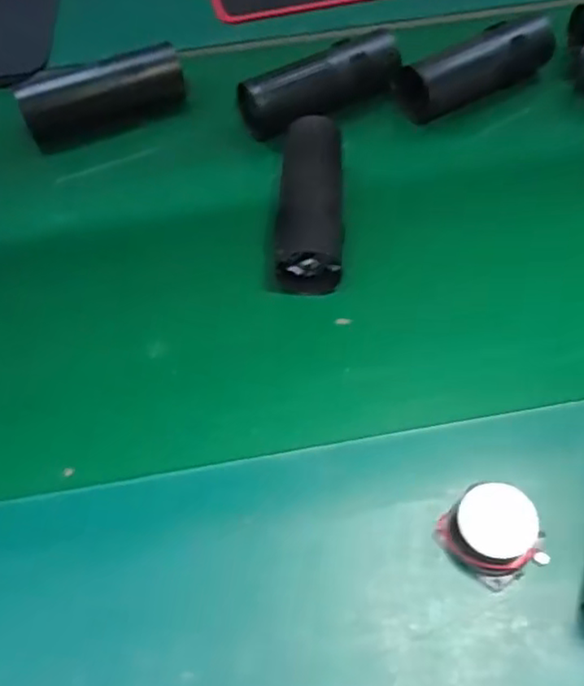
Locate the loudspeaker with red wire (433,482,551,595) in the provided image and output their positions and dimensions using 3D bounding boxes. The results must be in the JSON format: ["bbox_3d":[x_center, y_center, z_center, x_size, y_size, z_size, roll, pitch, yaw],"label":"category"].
[{"bbox_3d":[0.121,0.115,0.387,0.047,0.035,0.055,-35,59,-18],"label":"loudspeaker with red wire"}]

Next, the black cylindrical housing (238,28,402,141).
[{"bbox_3d":[0.028,-0.252,0.638,0.160,0.059,0.053,-21,56,-9],"label":"black cylindrical housing"}]

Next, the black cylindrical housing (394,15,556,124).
[{"bbox_3d":[0.183,-0.277,0.646,0.166,0.058,0.050,-26,57,-12],"label":"black cylindrical housing"}]

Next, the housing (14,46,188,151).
[{"bbox_3d":[-0.187,-0.243,0.648,0.155,0.063,0.050,-18,56,-7],"label":"housing"}]

